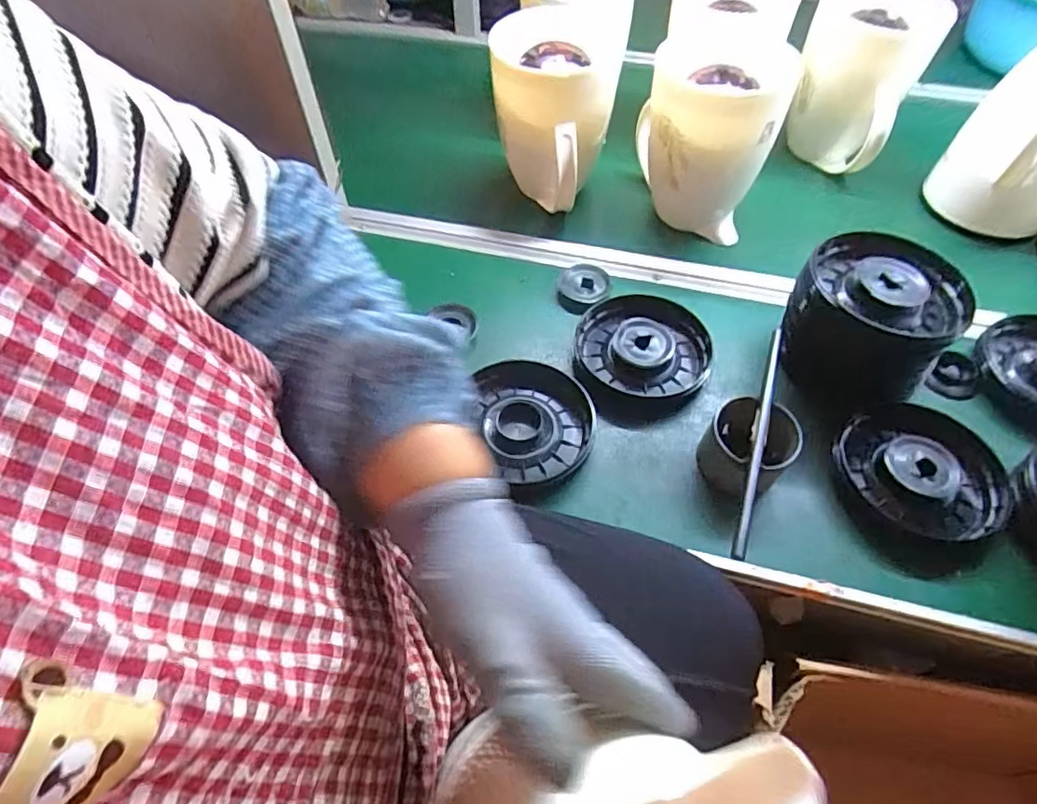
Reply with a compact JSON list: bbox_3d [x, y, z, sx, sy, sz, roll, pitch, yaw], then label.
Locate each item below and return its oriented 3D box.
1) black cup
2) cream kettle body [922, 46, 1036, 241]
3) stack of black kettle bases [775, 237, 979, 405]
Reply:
[{"bbox_3d":[0.206,0.041,0.515,0.073,0.061,0.073,0,53,0],"label":"black cup"},{"bbox_3d":[0.587,-0.305,0.661,0.115,0.197,0.139,-28,59,-20],"label":"cream kettle body"},{"bbox_3d":[0.335,-0.077,0.554,0.141,0.114,0.125,26,57,18],"label":"stack of black kettle bases"}]

